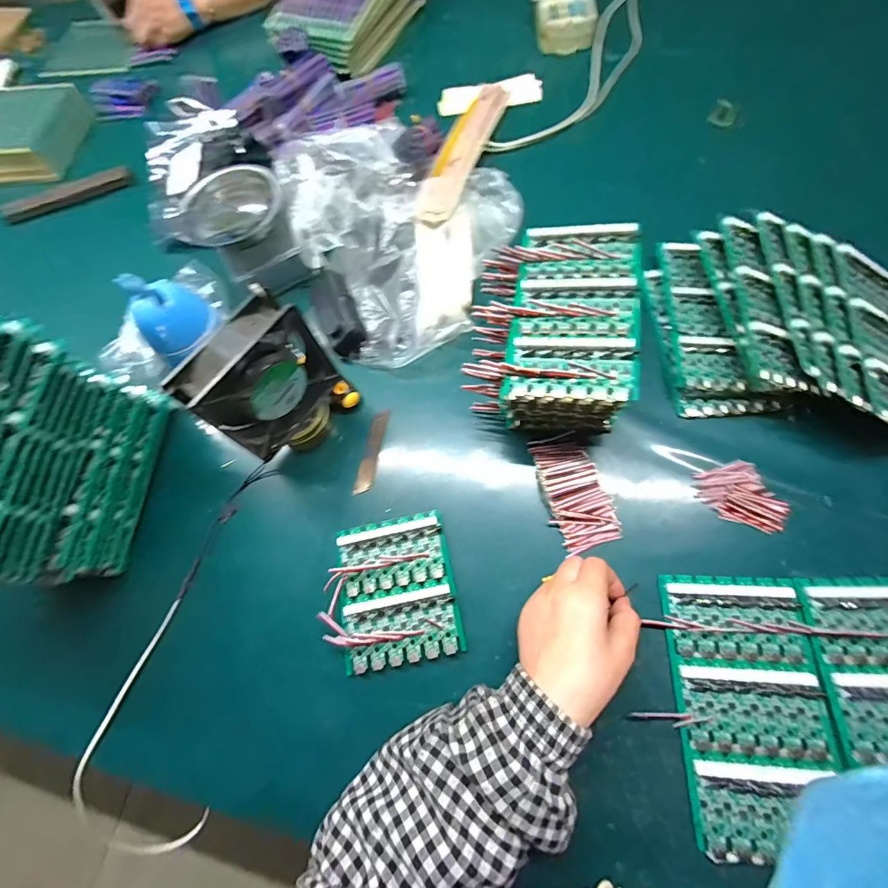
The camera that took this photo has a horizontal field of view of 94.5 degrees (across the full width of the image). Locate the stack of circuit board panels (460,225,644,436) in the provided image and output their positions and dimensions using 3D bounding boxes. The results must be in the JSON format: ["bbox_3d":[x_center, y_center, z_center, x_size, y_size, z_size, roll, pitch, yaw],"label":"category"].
[{"bbox_3d":[0.100,-0.108,0.402,0.146,0.090,0.180,6,70,9],"label":"stack of circuit board panels"}]

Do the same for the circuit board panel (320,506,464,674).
[{"bbox_3d":[-0.048,0.131,0.374,0.112,0.016,0.126,-12,68,3],"label":"circuit board panel"}]

